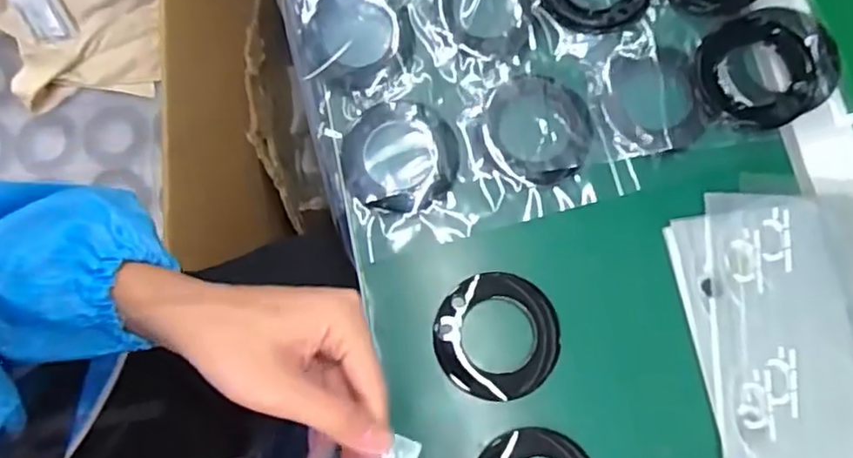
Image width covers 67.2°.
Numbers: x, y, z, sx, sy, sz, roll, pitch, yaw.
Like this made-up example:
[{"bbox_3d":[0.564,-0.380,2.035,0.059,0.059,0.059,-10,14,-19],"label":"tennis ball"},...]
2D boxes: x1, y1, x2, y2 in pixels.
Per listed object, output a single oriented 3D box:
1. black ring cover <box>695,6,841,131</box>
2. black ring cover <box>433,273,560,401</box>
[{"bbox_3d":[0.228,-0.110,0.427,0.097,0.014,0.078,-30,77,-6],"label":"black ring cover"},{"bbox_3d":[0.043,0.066,0.401,0.075,0.014,0.076,2,75,2],"label":"black ring cover"}]

